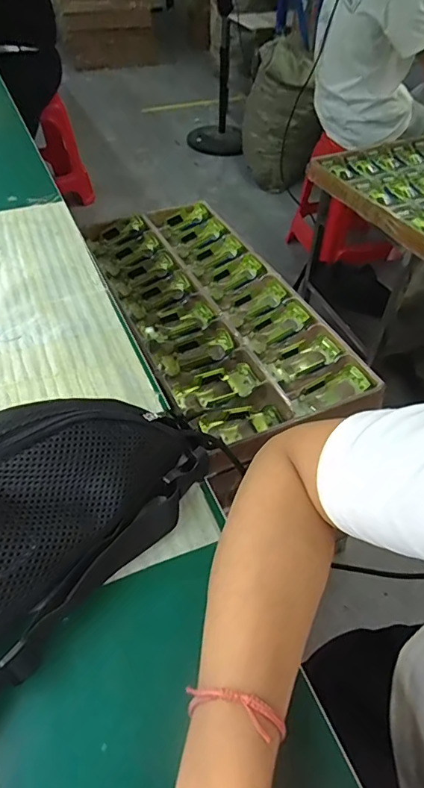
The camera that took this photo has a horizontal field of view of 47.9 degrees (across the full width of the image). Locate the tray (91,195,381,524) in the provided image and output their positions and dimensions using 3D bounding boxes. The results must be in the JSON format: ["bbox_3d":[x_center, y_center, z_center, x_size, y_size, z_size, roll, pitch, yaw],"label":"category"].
[{"bbox_3d":[-0.007,-0.160,0.872,0.296,0.052,0.664,-19,51,-18],"label":"tray"}]

